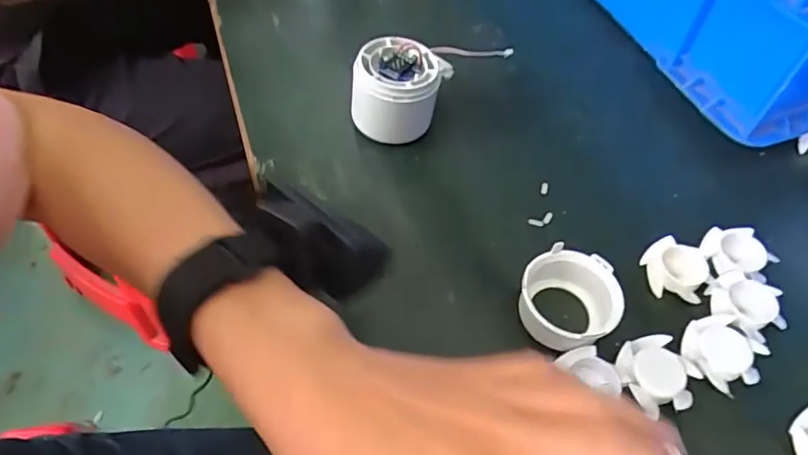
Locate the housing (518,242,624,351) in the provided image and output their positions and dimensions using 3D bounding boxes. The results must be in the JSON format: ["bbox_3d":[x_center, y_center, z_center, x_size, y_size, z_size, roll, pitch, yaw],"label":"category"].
[{"bbox_3d":[0.094,0.041,0.303,0.054,0.028,0.052,0,55,-1],"label":"housing"}]

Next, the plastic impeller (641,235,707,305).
[{"bbox_3d":[0.165,0.025,0.330,0.036,0.012,0.036,24,58,16],"label":"plastic impeller"}]

